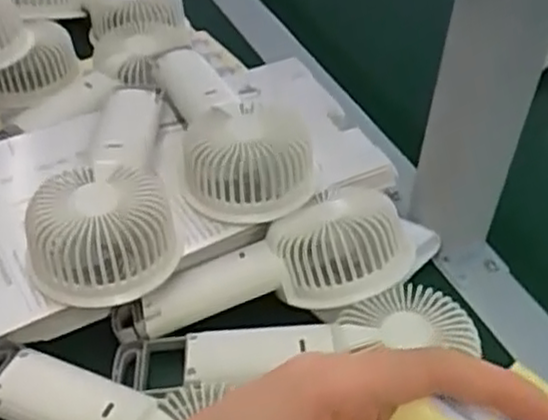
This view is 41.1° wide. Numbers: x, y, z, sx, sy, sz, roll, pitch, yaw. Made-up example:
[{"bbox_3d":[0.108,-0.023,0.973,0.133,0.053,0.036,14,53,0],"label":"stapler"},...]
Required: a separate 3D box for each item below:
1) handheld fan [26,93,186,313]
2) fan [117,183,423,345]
[{"bbox_3d":[-0.106,-0.017,0.448,0.085,0.043,0.164,-9,46,-10],"label":"handheld fan"},{"bbox_3d":[-0.003,0.030,0.437,0.188,0.049,0.079,-10,47,-11],"label":"fan"}]

